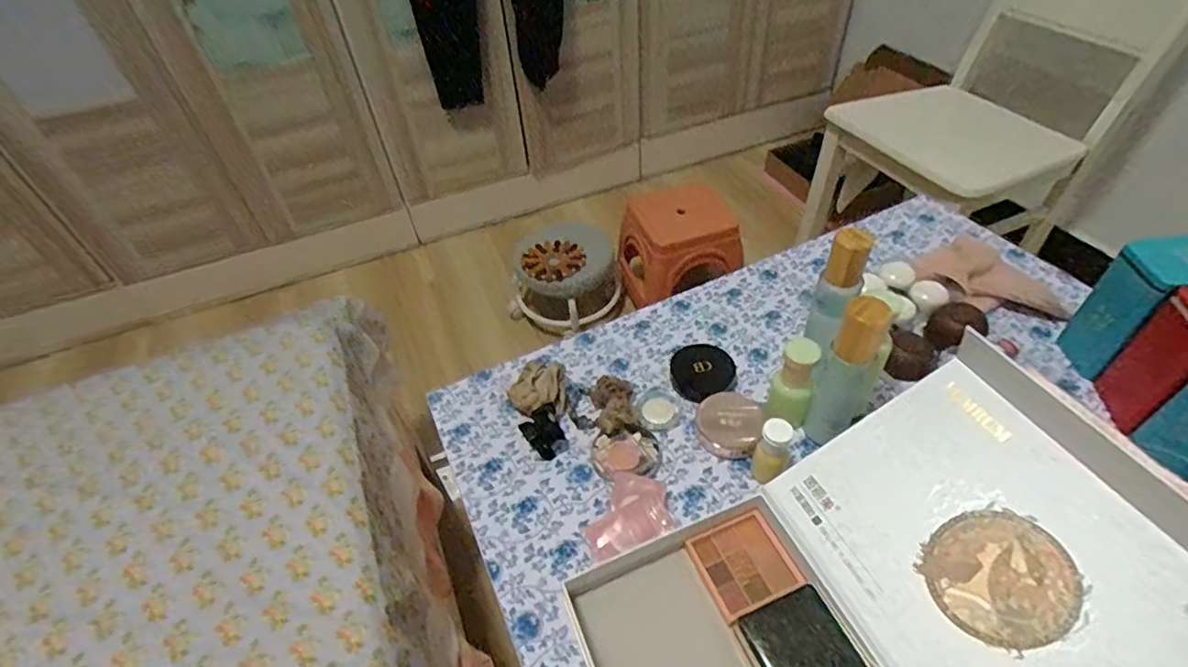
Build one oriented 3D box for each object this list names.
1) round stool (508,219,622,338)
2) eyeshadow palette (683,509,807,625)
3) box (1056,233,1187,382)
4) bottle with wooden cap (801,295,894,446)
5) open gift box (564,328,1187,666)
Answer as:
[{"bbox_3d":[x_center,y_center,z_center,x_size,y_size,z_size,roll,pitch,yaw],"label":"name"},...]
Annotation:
[{"bbox_3d":[-0.077,-0.145,1.455,0.235,0.219,0.234,32,57,30],"label":"round stool"},{"bbox_3d":[0.128,0.197,0.482,0.073,0.017,0.074,-20,48,-14],"label":"eyeshadow palette"},{"bbox_3d":[0.559,-0.024,0.573,0.080,0.145,0.075,-10,46,-4],"label":"box"},{"bbox_3d":[0.228,0.042,0.520,0.048,0.169,0.044,17,50,20],"label":"bottle with wooden cap"},{"bbox_3d":[0.216,0.205,0.394,0.396,0.145,0.286,-21,48,-14],"label":"open gift box"}]

